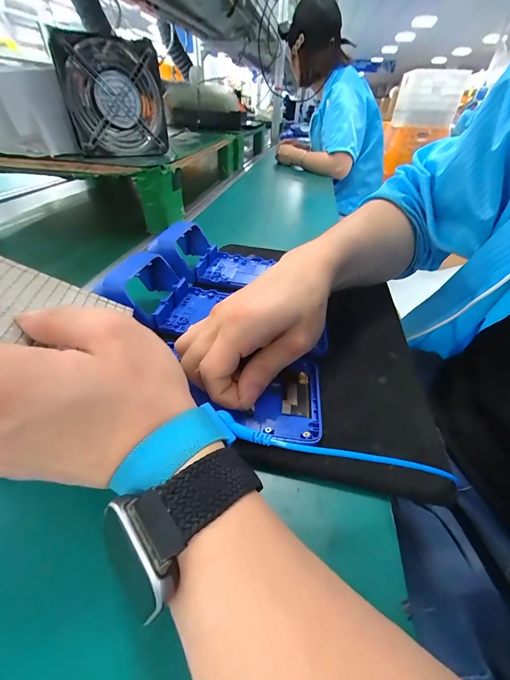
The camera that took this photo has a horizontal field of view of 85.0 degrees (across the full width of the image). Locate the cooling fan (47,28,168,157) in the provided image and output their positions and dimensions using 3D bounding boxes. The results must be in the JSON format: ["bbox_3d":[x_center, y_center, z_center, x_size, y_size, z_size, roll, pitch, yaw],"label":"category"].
[{"bbox_3d":[-0.226,-0.392,0.452,0.146,0.147,0.059,-22,54,-24],"label":"cooling fan"}]

